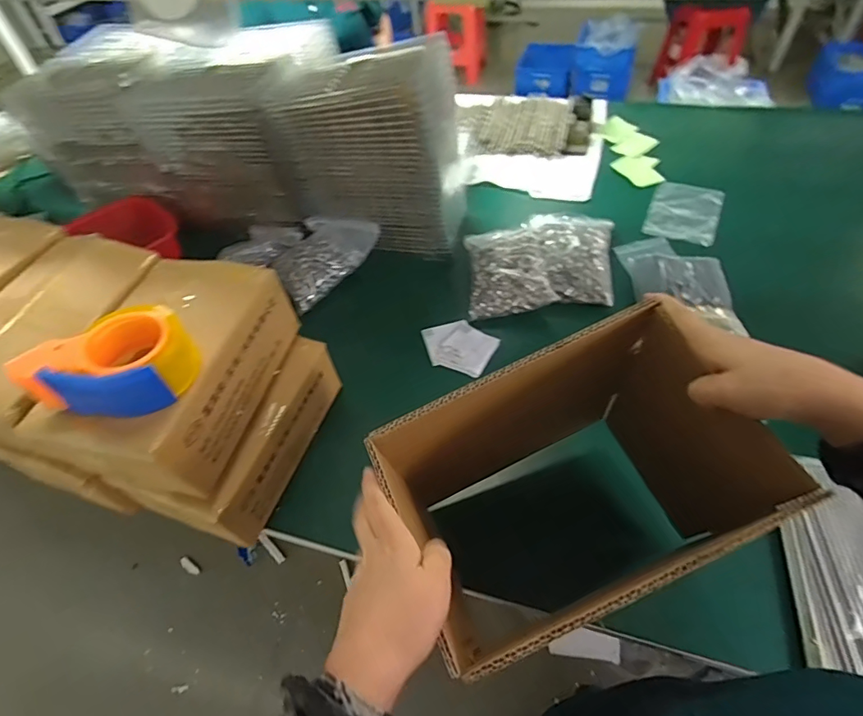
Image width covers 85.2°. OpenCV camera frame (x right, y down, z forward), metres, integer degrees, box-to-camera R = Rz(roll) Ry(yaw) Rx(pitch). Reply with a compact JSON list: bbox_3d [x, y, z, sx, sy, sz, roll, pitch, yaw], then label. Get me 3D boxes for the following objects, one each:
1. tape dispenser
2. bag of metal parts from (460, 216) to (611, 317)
[{"bbox_3d":[-0.315,0.000,0.465,0.132,0.062,0.100,5,52,8],"label":"tape dispenser"},{"bbox_3d":[0.205,-0.182,0.854,0.287,0.050,0.239,-5,51,1],"label":"bag of metal parts"}]

